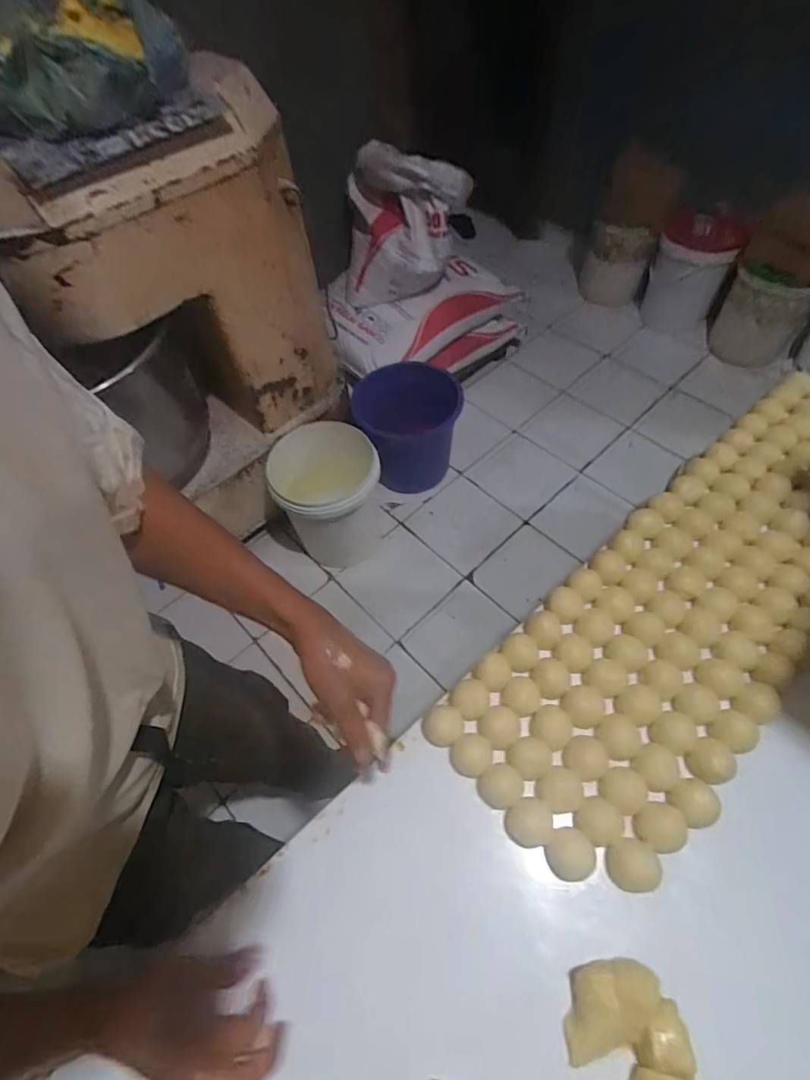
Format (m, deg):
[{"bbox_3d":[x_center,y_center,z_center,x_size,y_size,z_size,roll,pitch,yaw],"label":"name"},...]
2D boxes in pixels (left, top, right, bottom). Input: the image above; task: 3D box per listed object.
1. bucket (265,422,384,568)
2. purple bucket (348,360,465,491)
[{"bbox_3d":[-0.230,-0.136,1.545,0.315,0.366,0.310,-2,57,3],"label":"bucket"},{"bbox_3d":[0.012,-0.368,1.639,0.322,0.356,0.348,-2,57,3],"label":"purple bucket"}]

